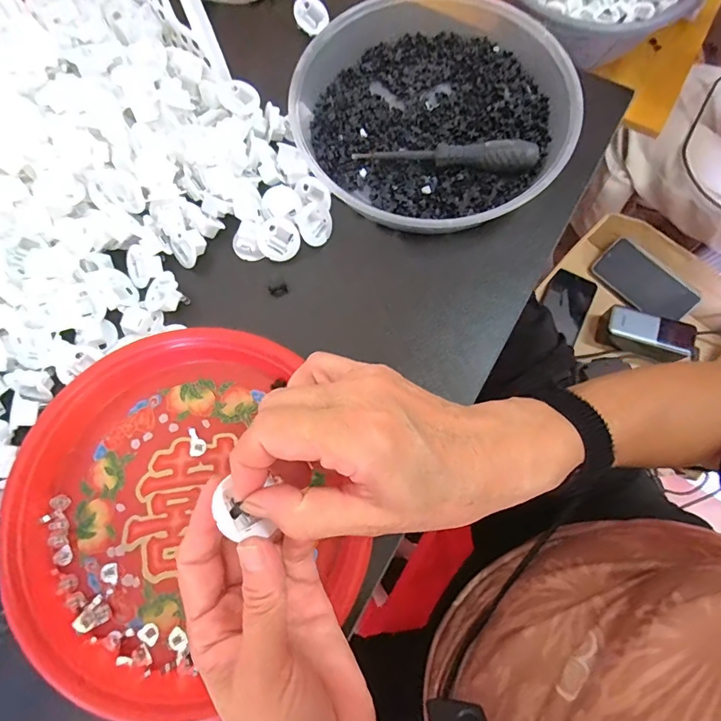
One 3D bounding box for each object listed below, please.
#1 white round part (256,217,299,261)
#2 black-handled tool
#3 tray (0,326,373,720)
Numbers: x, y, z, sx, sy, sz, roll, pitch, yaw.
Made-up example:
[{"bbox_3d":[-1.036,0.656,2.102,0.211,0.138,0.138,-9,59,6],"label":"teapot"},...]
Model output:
[{"bbox_3d":[-0.066,-0.098,0.362,0.033,0.008,0.033,0,107,-1],"label":"white round part"},{"bbox_3d":[0.068,-0.168,0.367,0.144,0.028,0.019,6,76,3],"label":"black-handled tool"},{"bbox_3d":[-0.126,0.094,0.309,0.222,0.028,0.235,0,75,1],"label":"tray"}]

